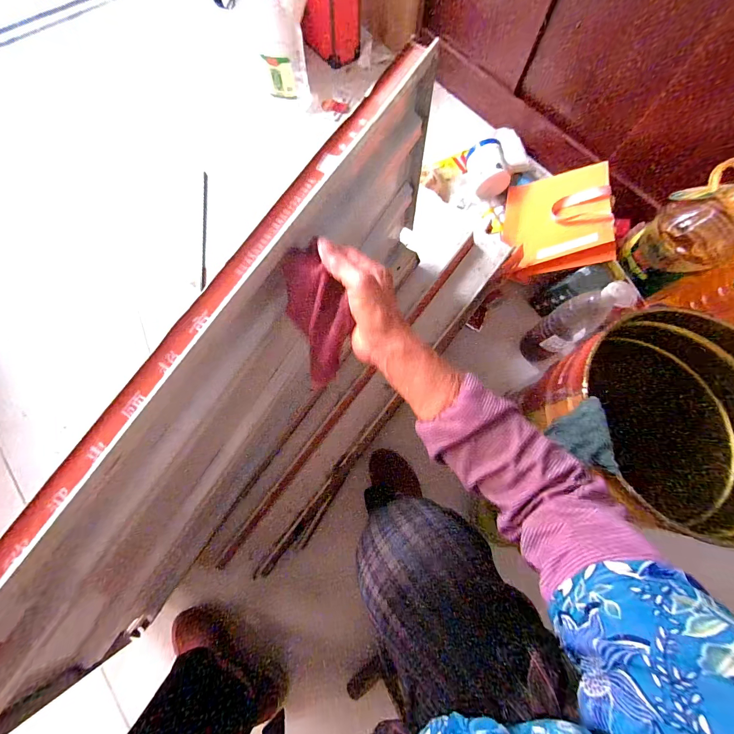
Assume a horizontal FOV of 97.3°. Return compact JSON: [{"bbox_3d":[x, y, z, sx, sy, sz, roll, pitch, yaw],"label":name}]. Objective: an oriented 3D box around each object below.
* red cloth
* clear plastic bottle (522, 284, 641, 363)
[{"bbox_3d":[-0.050,-0.054,0.344,0.057,0.047,0.145,-13,97,-5],"label":"red cloth"},{"bbox_3d":[0.428,-0.093,0.686,0.079,0.253,0.085,-41,77,-12],"label":"clear plastic bottle"}]

